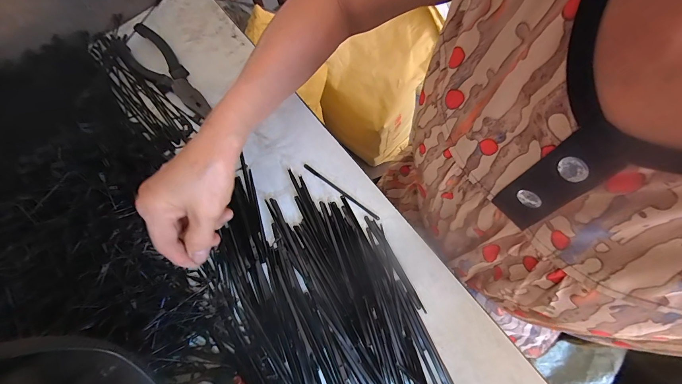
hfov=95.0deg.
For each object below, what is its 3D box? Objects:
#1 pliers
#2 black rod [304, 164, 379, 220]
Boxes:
[{"bbox_3d":[-0.222,-0.150,0.391,0.051,0.015,0.170,-41,73,-9],"label":"pliers"},{"bbox_3d":[0.000,-0.001,0.328,0.097,0.004,0.006,36,78,15],"label":"black rod"}]

